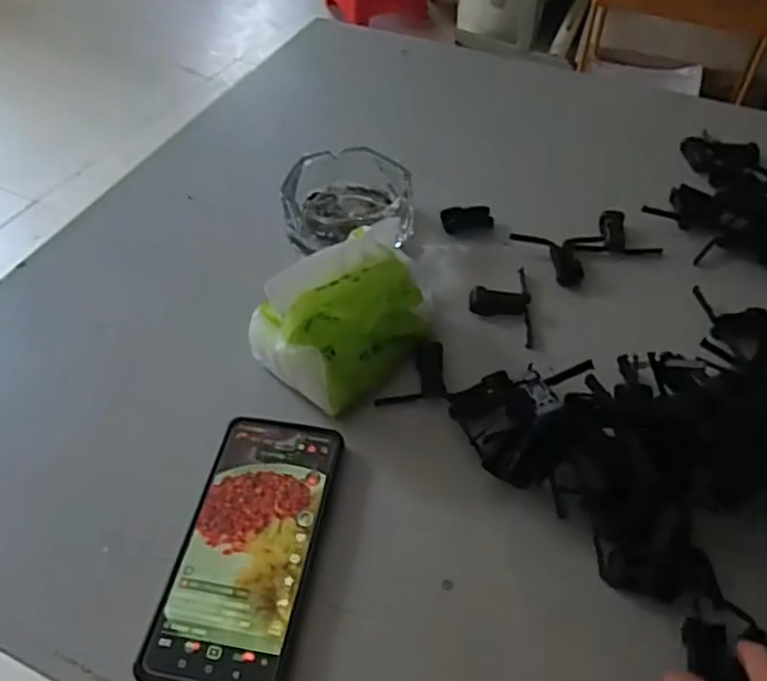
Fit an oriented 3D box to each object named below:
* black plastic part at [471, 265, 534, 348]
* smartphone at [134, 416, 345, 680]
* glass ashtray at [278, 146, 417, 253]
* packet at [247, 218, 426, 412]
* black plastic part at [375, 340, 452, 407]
[{"bbox_3d":[0.096,-0.033,0.535,0.049,0.012,0.080,4,49,3],"label":"black plastic part"},{"bbox_3d":[-0.078,0.123,0.397,0.079,0.013,0.166,8,49,6],"label":"smartphone"},{"bbox_3d":[-0.028,-0.124,0.590,0.132,0.045,0.115,-35,58,-27],"label":"glass ashtray"},{"bbox_3d":[-0.025,-0.011,0.463,0.128,0.088,0.067,-33,57,-26],"label":"packet"},{"bbox_3d":[0.021,0.023,0.485,0.050,0.009,0.051,1,49,0],"label":"black plastic part"}]

